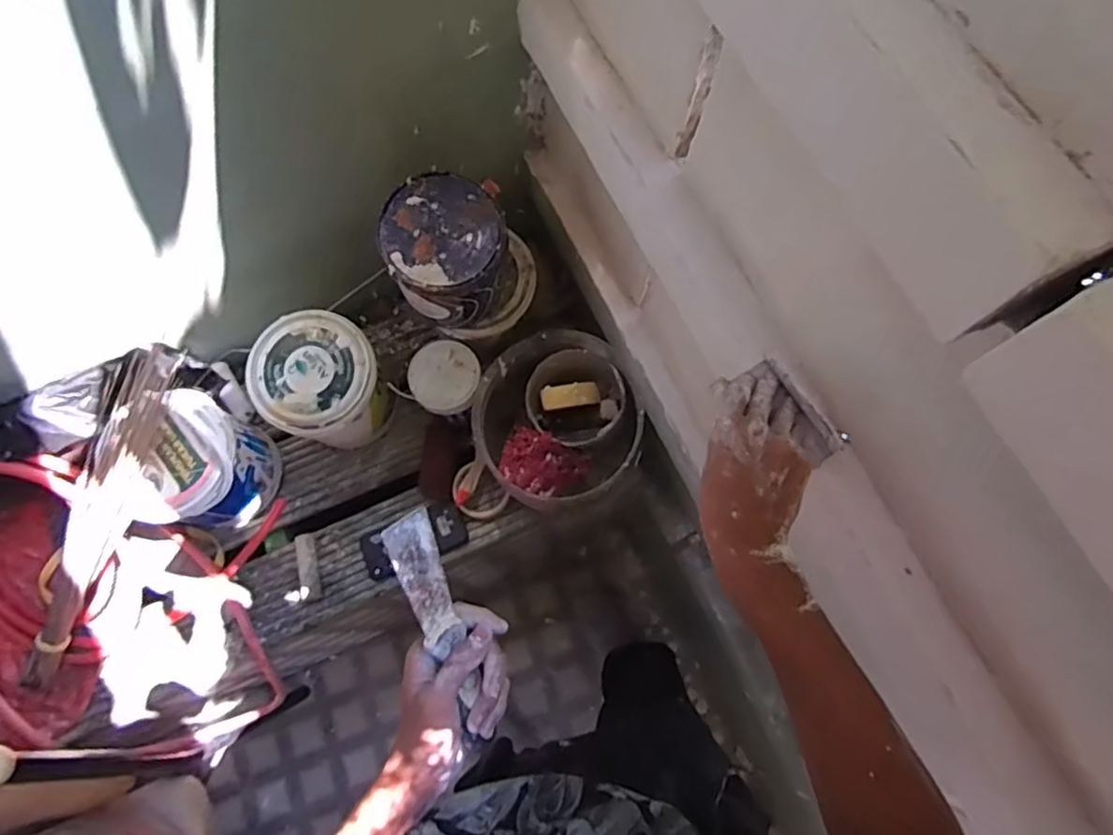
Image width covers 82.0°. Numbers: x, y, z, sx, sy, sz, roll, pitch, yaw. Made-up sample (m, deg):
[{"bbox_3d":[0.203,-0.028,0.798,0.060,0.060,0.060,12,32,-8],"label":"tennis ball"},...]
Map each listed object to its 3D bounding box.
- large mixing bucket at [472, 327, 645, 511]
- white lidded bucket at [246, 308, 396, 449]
[{"bbox_3d":[0.000,0.016,0.990,0.228,0.208,0.227,0,72,0],"label":"large mixing bucket"},{"bbox_3d":[-0.356,-0.040,1.022,0.169,0.218,0.175,0,72,0],"label":"white lidded bucket"}]

